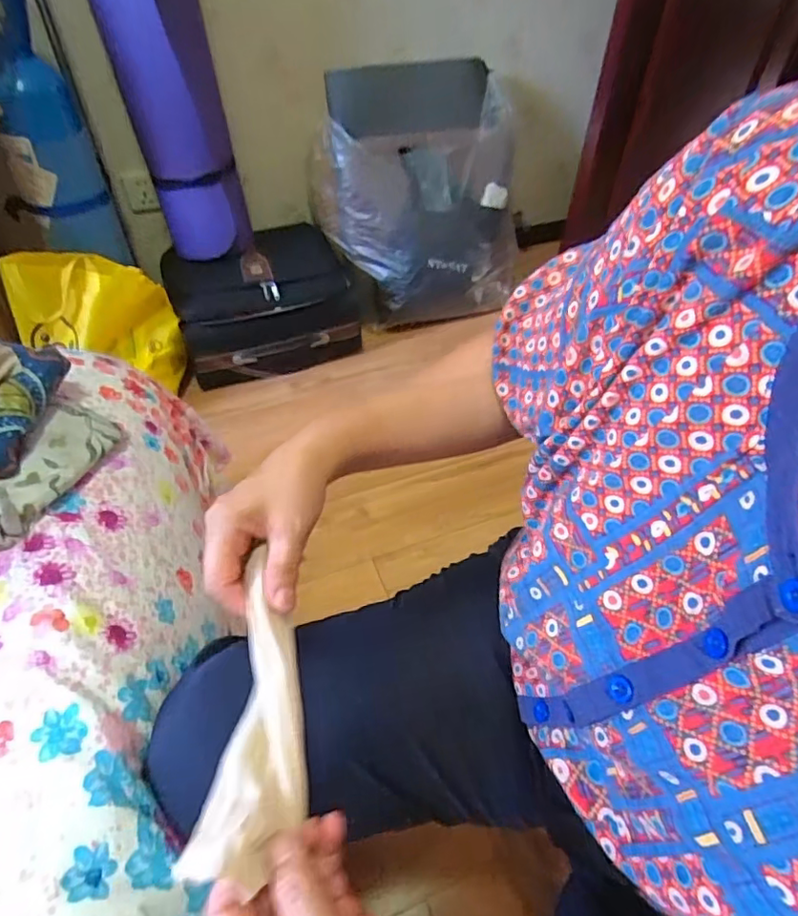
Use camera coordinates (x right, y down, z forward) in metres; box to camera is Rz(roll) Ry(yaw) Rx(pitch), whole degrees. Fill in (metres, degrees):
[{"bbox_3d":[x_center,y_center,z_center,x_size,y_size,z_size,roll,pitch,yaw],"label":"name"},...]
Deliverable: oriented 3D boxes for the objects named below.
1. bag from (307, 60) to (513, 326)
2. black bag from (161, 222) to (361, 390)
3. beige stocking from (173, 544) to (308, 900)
[{"bbox_3d":[0.054,-0.646,1.476,0.530,0.542,0.200,-8,20,-7],"label":"bag"},{"bbox_3d":[-0.339,-0.385,1.399,0.424,0.254,0.301,-17,53,-18],"label":"black bag"},{"bbox_3d":[-0.079,0.137,0.318,0.055,0.033,0.168,1,53,-3],"label":"beige stocking"}]

